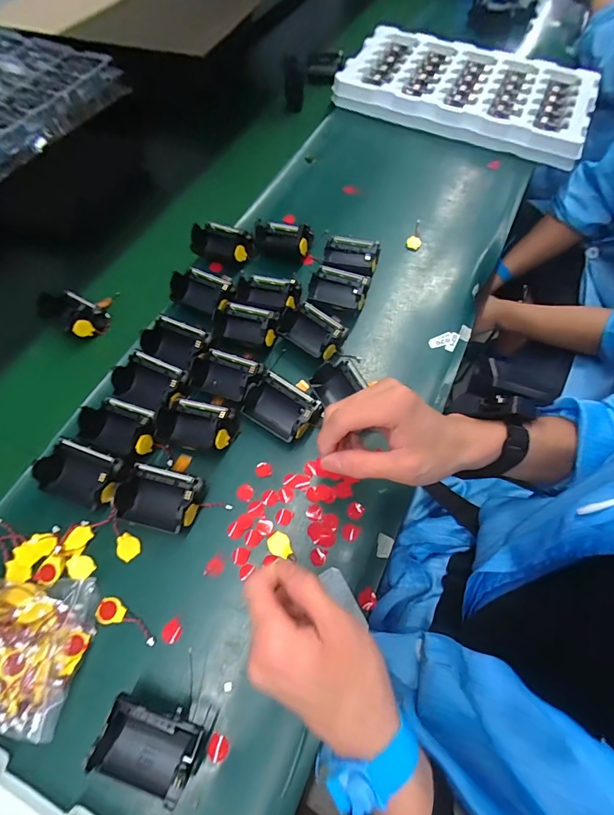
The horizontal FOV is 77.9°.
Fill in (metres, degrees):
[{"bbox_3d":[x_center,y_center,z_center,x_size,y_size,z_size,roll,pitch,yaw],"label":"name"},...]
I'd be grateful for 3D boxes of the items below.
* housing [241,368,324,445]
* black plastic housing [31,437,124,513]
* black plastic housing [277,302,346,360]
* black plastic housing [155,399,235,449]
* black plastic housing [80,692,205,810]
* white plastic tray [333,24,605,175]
[{"bbox_3d":[-0.029,0.002,0.408,0.076,0.038,0.053,30,67,12],"label":"housing"},{"bbox_3d":[-0.221,0.065,0.371,0.076,0.035,0.050,18,65,9],"label":"black plastic housing"},{"bbox_3d":[0.006,-0.092,0.456,0.076,0.040,0.055,35,68,14],"label":"black plastic housing"},{"bbox_3d":[-0.116,0.016,0.391,0.078,0.040,0.053,16,65,5],"label":"black plastic housing"},{"bbox_3d":[-0.116,0.252,0.281,0.073,0.037,0.057,21,65,8],"label":"black plastic housing"},{"bbox_3d":[0.299,-0.604,0.720,0.459,0.061,0.264,26,67,13],"label":"white plastic tray"}]

